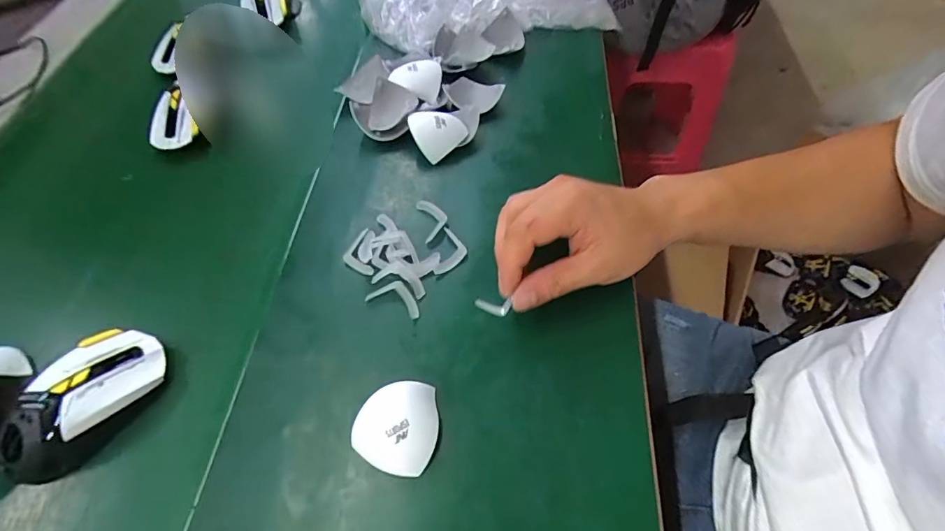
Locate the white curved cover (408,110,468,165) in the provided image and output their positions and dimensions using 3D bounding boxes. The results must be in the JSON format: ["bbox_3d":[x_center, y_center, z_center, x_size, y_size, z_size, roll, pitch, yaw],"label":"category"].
[{"bbox_3d":[-0.032,-0.134,0.466,0.054,0.032,0.042,-20,60,-12],"label":"white curved cover"}]

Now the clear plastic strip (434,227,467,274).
[{"bbox_3d":[-0.017,-0.012,0.398,0.023,0.009,0.047,8,58,5],"label":"clear plastic strip"}]

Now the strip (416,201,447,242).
[{"bbox_3d":[-0.036,-0.044,0.423,0.023,0.006,0.046,-13,59,-9],"label":"strip"}]

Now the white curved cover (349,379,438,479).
[{"bbox_3d":[-0.048,0.109,0.313,0.052,0.025,0.060,24,61,14],"label":"white curved cover"}]

